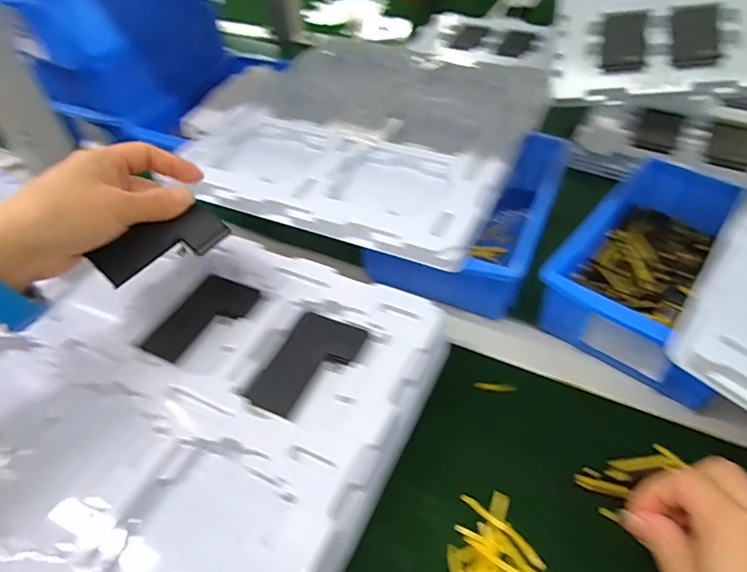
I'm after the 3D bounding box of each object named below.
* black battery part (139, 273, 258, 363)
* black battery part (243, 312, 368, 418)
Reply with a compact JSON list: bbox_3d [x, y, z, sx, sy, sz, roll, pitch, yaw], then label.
[{"bbox_3d":[-0.128,0.025,0.370,0.050,0.007,0.078,23,54,23],"label":"black battery part"},{"bbox_3d":[-0.046,0.053,0.338,0.047,0.006,0.083,24,54,23],"label":"black battery part"}]

